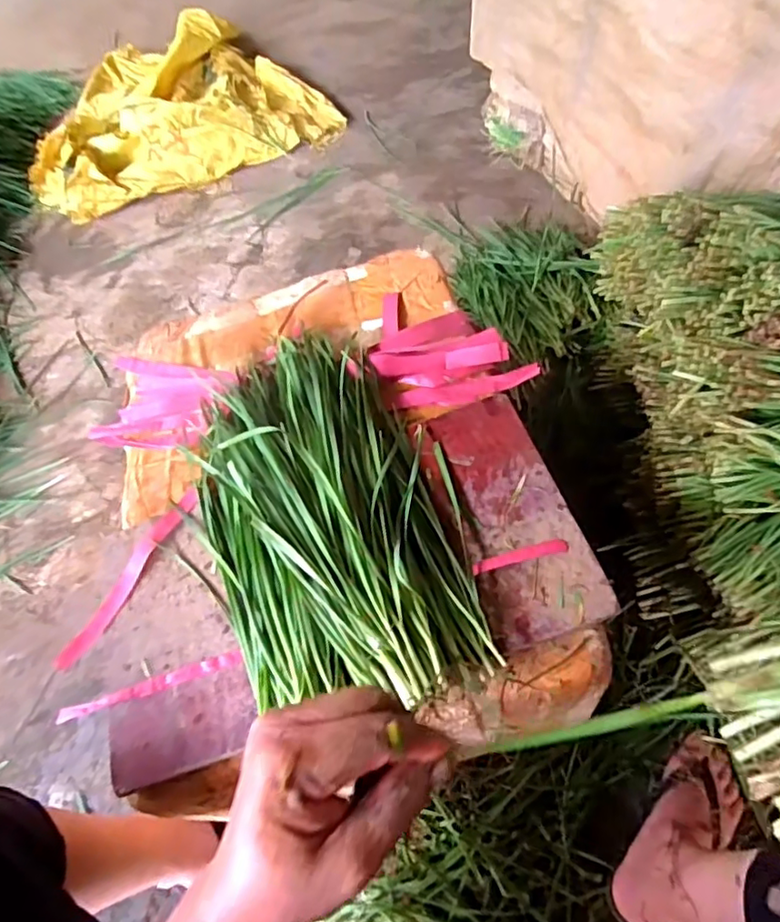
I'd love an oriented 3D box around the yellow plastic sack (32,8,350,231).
[{"bbox_3d":[-0.600,-0.969,1.581,0.765,0.115,0.703,-23,62,-9],"label":"yellow plastic sack"}]

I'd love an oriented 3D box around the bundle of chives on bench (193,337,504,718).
[{"bbox_3d":[-0.070,0.036,0.575,0.225,0.063,0.418,-24,57,-6],"label":"bundle of chives on bench"}]

